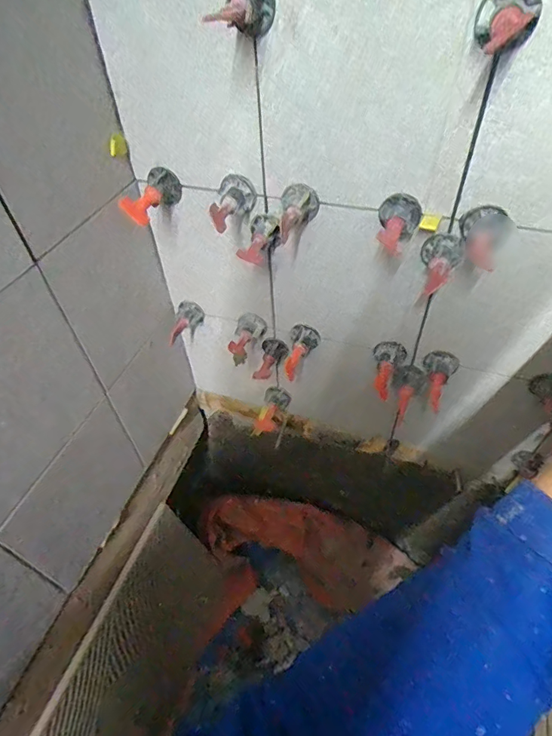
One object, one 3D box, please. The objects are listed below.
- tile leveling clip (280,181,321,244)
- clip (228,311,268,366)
[{"bbox_3d":[0.019,-0.123,0.341,0.030,0.032,0.041,0,47,4],"label":"tile leveling clip"},{"bbox_3d":[-0.035,-0.029,0.464,0.031,0.026,0.058,16,64,18],"label":"clip"}]

